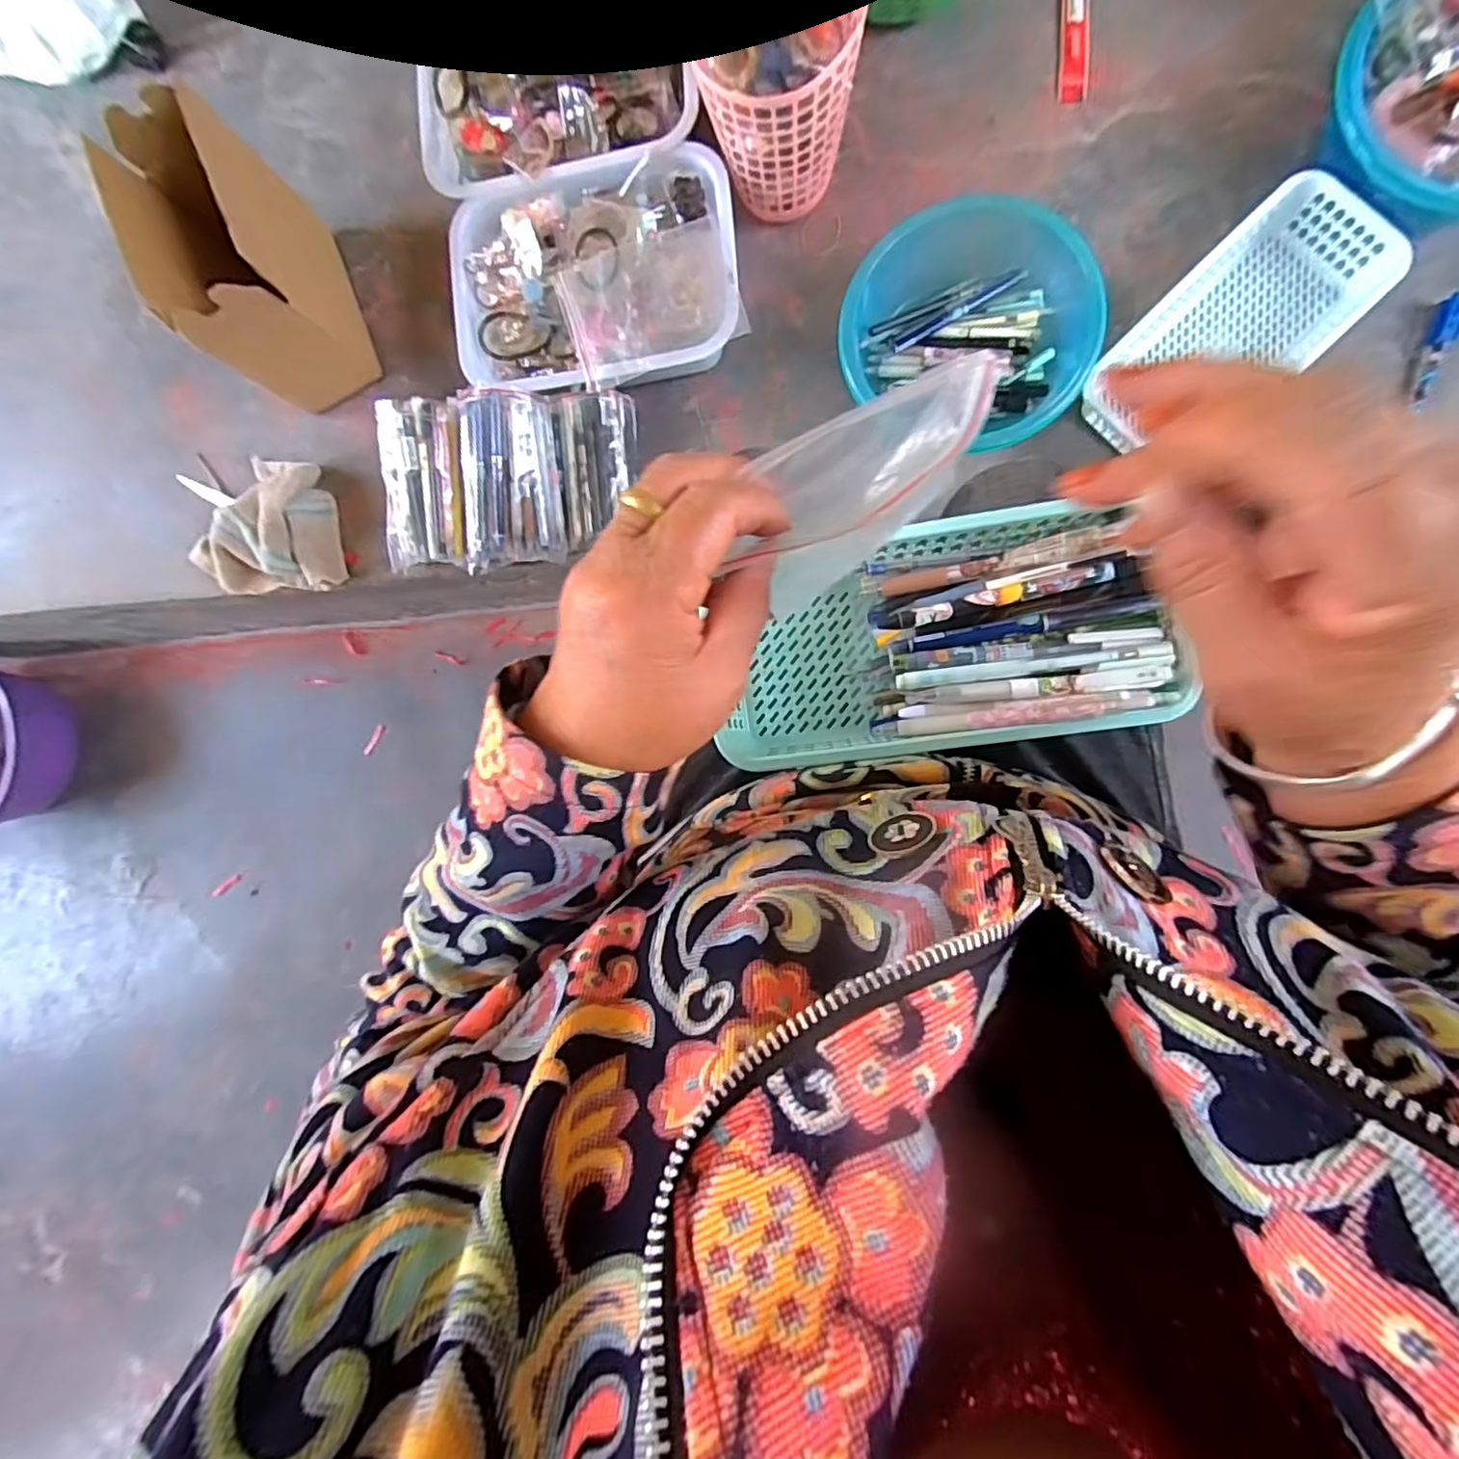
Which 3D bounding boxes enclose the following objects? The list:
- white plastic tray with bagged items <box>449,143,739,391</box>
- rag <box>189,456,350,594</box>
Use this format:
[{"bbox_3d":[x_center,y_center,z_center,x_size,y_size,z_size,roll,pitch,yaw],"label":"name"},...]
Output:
[{"bbox_3d":[-0.136,-0.442,0.625,0.283,0.062,0.209,-8,83,0],"label":"white plastic tray with bagged items"},{"bbox_3d":[-0.523,-0.239,0.710,0.163,0.054,0.153,2,84,2],"label":"rag"}]

